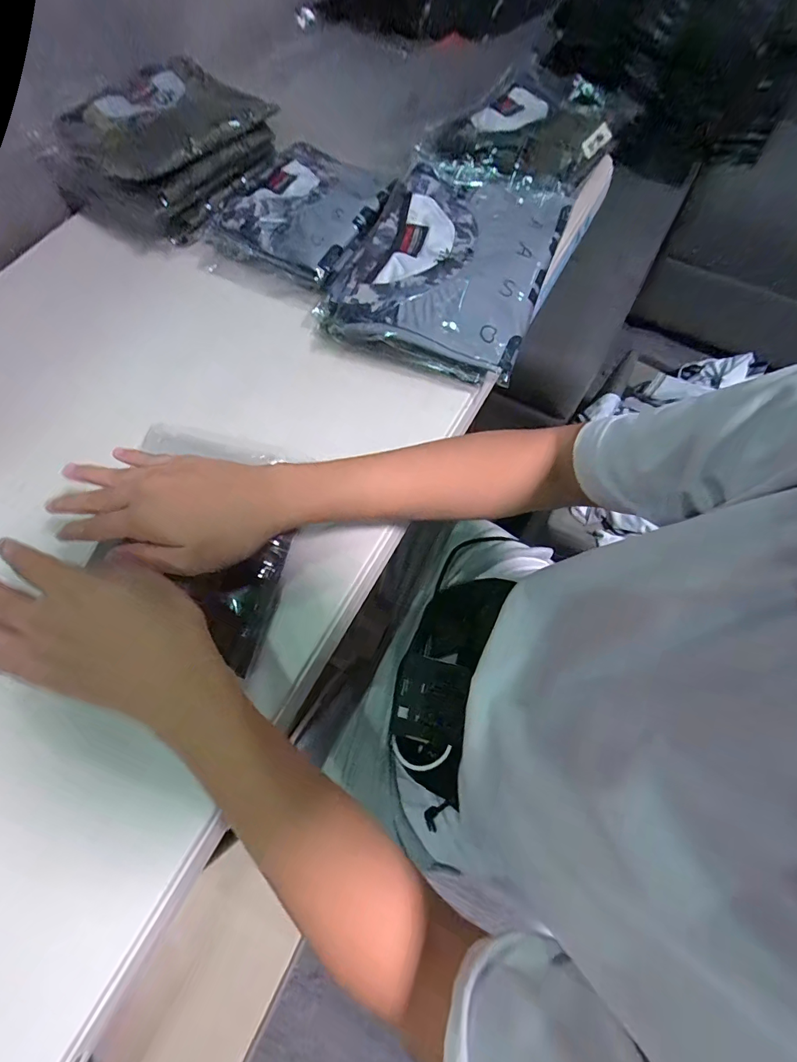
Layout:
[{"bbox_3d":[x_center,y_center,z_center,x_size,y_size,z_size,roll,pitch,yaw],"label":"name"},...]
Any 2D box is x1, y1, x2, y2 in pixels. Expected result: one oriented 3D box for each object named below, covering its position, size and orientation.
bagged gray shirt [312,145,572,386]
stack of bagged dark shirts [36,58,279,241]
[{"bbox_3d":[0.052,-0.313,0.482,0.226,0.033,0.268,20,69,7],"label":"bagged gray shirt"},{"bbox_3d":[-0.281,-0.478,0.527,0.163,0.067,0.232,33,71,12],"label":"stack of bagged dark shirts"}]

